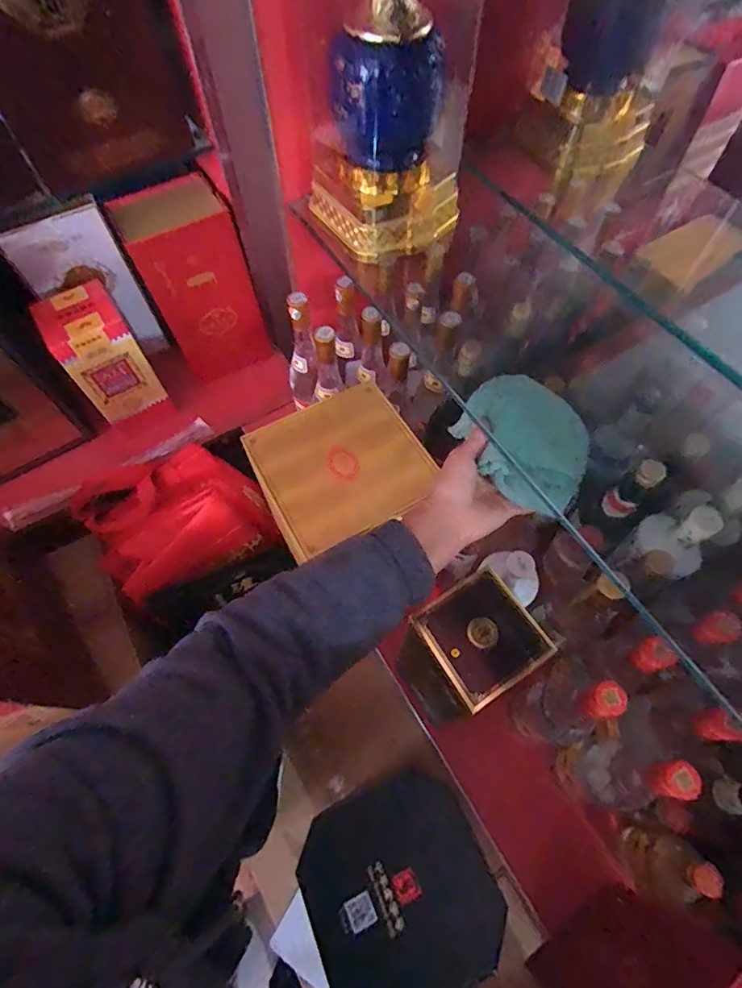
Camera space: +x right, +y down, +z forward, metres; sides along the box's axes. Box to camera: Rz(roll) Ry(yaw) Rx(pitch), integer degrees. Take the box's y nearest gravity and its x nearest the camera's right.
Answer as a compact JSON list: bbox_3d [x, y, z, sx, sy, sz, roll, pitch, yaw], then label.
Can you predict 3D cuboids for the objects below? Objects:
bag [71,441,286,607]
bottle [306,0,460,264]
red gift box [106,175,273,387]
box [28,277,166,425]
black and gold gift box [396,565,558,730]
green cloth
[{"bbox_3d":[-0.341,0.027,0.813,0.282,0.111,0.227,-31,67,-14],"label":"bag"},{"bbox_3d":[0.016,-0.379,0.434,0.126,0.281,0.109,-38,69,-17],"label":"bottle"},{"bbox_3d":[-0.304,-0.367,0.843,0.166,0.295,0.137,-29,66,-14],"label":"red gift box"},{"bbox_3d":[-0.447,-0.232,0.792,0.114,0.191,0.101,-34,67,-15],"label":"box"},{"bbox_3d":[0.110,0.201,0.582,0.120,0.287,0.119,-29,66,-13],"label":"black and gold gift box"},{"bbox_3d":[0.143,-0.053,0.444,0.124,0.031,0.106,32,68,16],"label":"green cloth"}]

